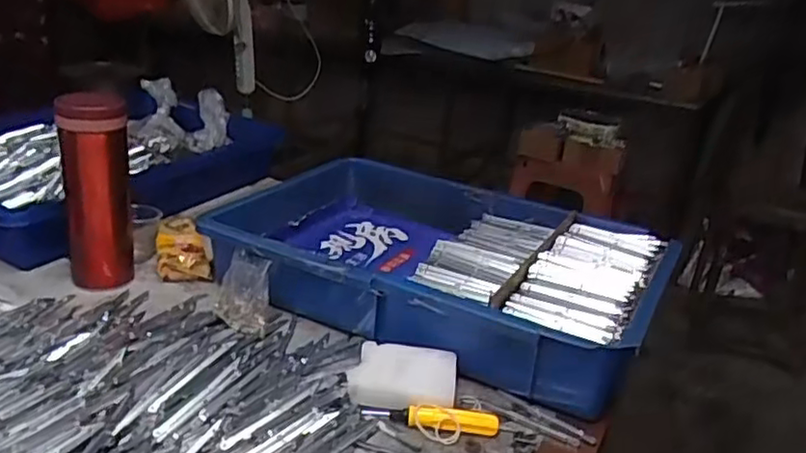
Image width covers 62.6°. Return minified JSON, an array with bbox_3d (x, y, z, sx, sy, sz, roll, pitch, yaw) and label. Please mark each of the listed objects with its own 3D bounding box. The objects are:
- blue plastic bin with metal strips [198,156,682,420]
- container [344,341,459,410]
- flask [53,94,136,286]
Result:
[{"bbox_3d":[0.036,0.031,0.697,0.433,0.084,0.286,17,25,21],"label":"blue plastic bin with metal strips"},{"bbox_3d":[0.001,0.123,0.545,0.084,0.026,0.062,9,23,4],"label":"container"},{"bbox_3d":[-0.298,-0.034,0.647,0.059,0.190,0.053,-3,25,-23],"label":"flask"}]

